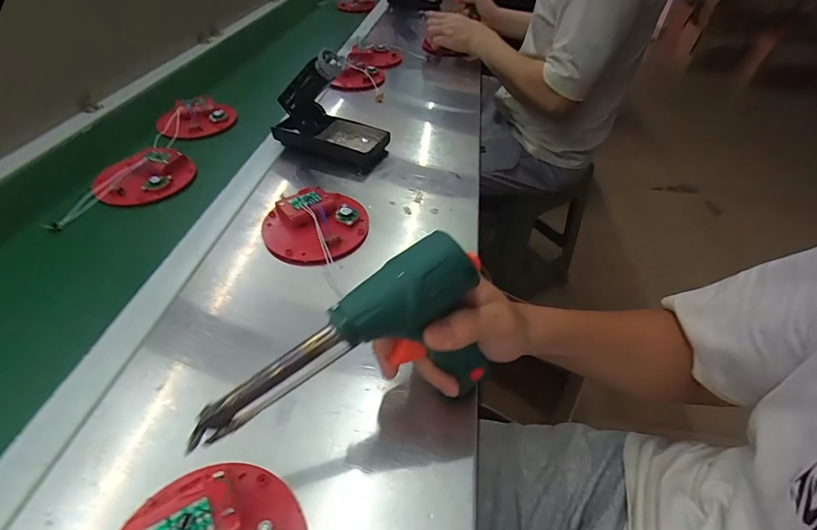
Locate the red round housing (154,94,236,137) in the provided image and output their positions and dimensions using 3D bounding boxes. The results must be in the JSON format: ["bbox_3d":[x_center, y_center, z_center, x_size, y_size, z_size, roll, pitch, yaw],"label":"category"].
[{"bbox_3d":[-0.353,-0.247,0.641,0.121,0.030,0.104,-23,50,-22],"label":"red round housing"}]

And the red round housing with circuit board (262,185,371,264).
[{"bbox_3d":[-0.108,-0.050,0.442,0.117,0.030,0.114,1,45,-1],"label":"red round housing with circuit board"}]

